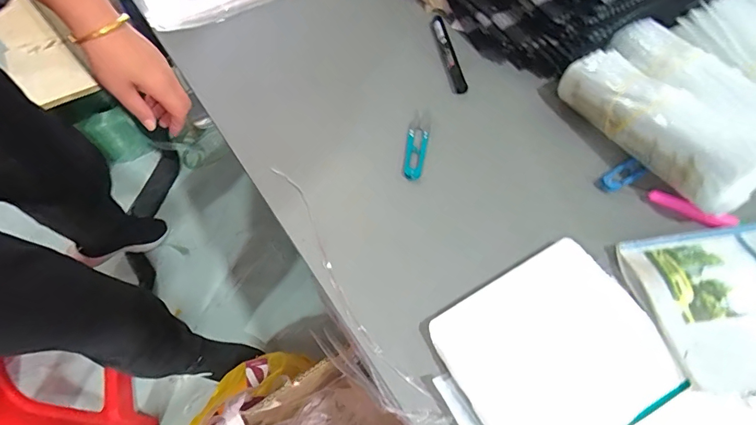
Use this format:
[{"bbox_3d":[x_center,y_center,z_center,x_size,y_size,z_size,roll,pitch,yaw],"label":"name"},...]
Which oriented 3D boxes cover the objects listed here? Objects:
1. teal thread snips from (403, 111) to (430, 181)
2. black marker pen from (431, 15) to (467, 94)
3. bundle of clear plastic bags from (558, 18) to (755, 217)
[{"bbox_3d":[0.046,-0.082,0.493,0.025,0.012,0.105,5,61,6],"label":"teal thread snips"},{"bbox_3d":[0.095,-0.214,0.560,0.017,0.018,0.136,-11,60,-3],"label":"black marker pen"},{"bbox_3d":[0.321,-0.114,0.446,0.128,0.091,0.220,-28,63,-12],"label":"bundle of clear plastic bags"}]

